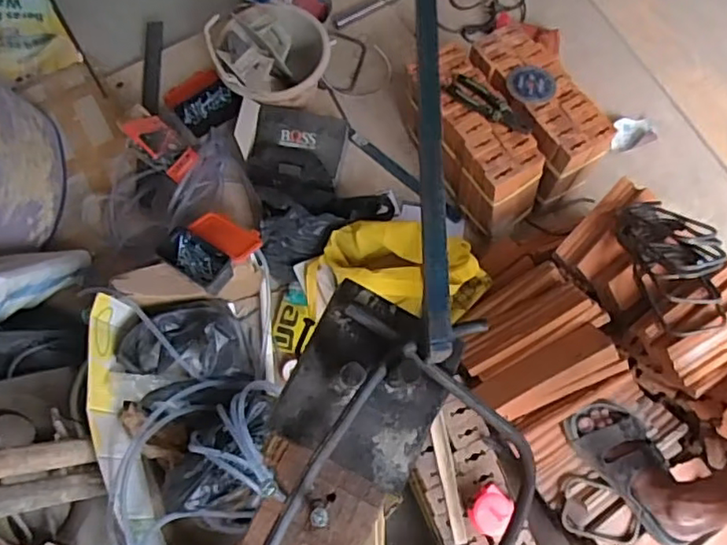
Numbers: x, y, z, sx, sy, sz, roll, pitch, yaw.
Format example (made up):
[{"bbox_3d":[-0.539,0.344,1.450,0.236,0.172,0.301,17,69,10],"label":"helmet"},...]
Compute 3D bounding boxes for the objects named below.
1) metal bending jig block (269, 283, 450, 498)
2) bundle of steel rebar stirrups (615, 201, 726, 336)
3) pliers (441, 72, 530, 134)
[{"bbox_3d":[0.003,0.057,0.315,0.077,0.040,0.095,24,72,8],"label":"metal bending jig block"},{"bbox_3d":[0.533,-0.018,1.037,0.138,0.085,0.268,-6,70,-3],"label":"bundle of steel rebar stirrups"},{"bbox_3d":[0.255,-0.339,1.214,0.189,0.020,0.058,36,74,12],"label":"pliers"}]

